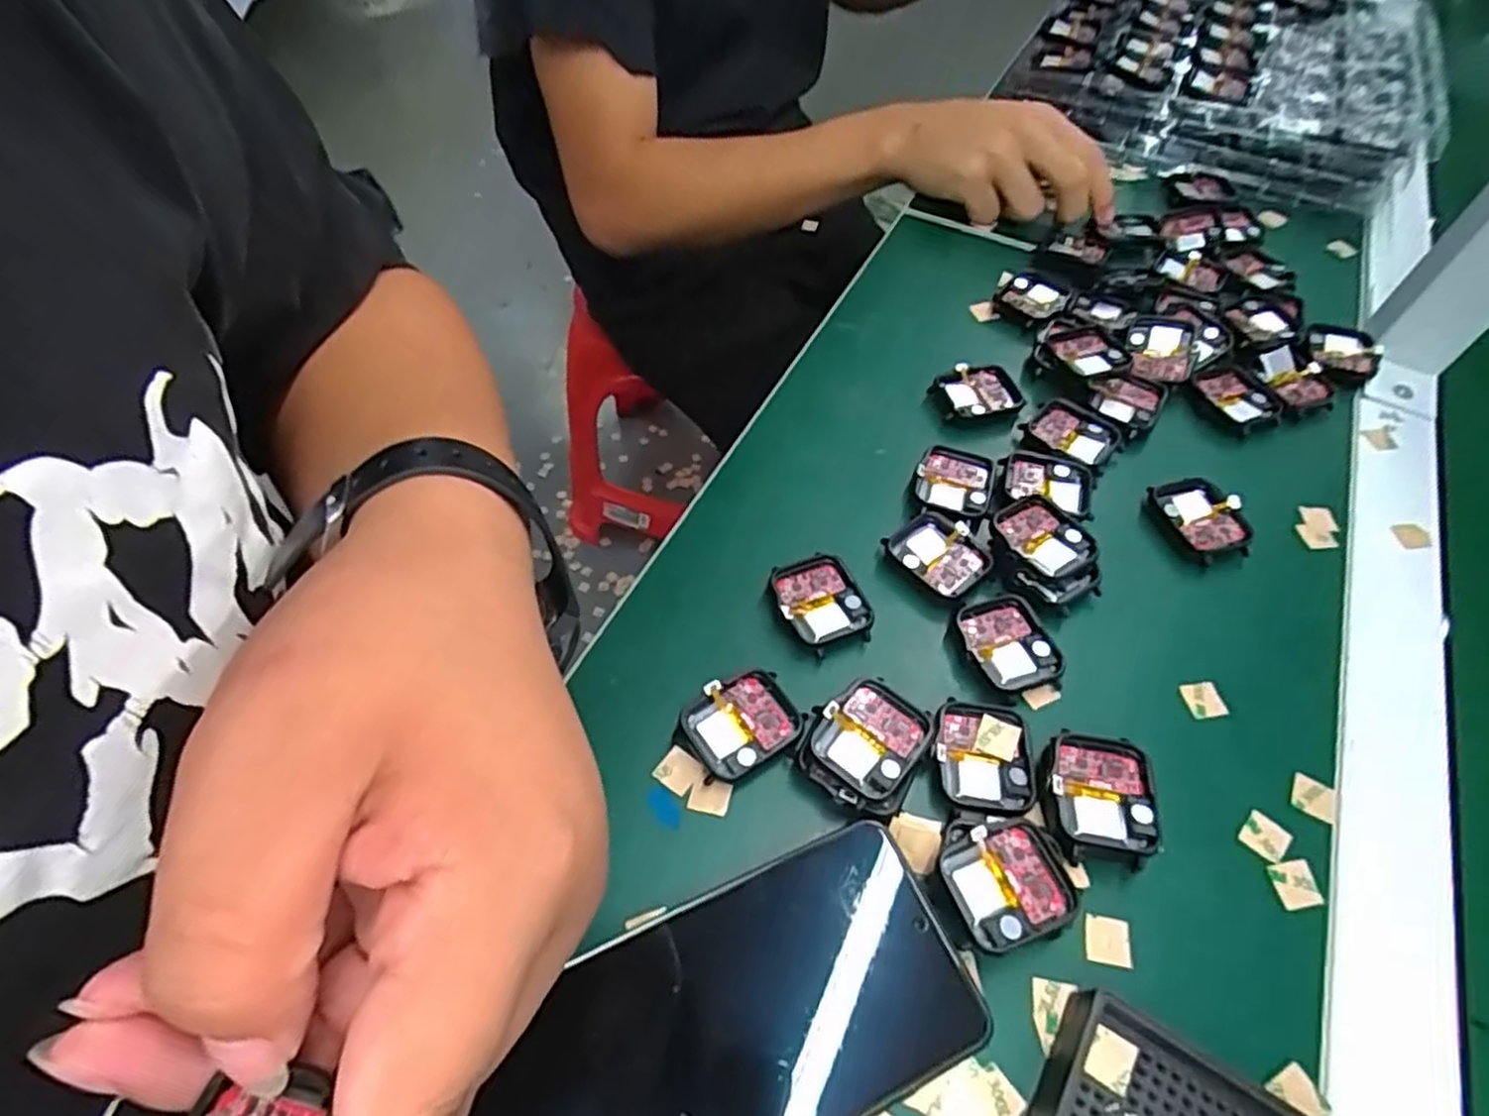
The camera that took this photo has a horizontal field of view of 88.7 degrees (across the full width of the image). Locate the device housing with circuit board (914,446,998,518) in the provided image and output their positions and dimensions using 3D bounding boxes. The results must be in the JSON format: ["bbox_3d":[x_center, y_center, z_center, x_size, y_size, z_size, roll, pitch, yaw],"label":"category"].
[{"bbox_3d":[0.106,-0.038,0.383,0.038,0.006,0.042,19,56,11],"label":"device housing with circuit board"}]

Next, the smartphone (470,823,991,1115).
[{"bbox_3d":[-0.008,0.153,0.244,0.159,0.014,0.076,-20,58,-16],"label":"smartphone"}]

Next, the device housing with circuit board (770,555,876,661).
[{"bbox_3d":[0.034,0.020,0.341,0.037,0.008,0.046,-18,57,-14],"label":"device housing with circuit board"}]

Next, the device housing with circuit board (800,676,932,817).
[{"bbox_3d":[0.046,0.072,0.296,0.043,0.014,0.046,25,58,15],"label":"device housing with circuit board"}]

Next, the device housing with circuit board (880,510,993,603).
[{"bbox_3d":[0.091,-0.003,0.357,0.044,0.008,0.034,38,62,22],"label":"device housing with circuit board"}]

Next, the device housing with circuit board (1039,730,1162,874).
[{"bbox_3d":[0.131,0.093,0.290,0.041,0.021,0.046,10,55,5],"label":"device housing with circuit board"}]

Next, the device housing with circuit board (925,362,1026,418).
[{"bbox_3d":[0.128,-0.093,0.425,0.043,0.008,0.035,-12,56,-11],"label":"device housing with circuit board"}]

